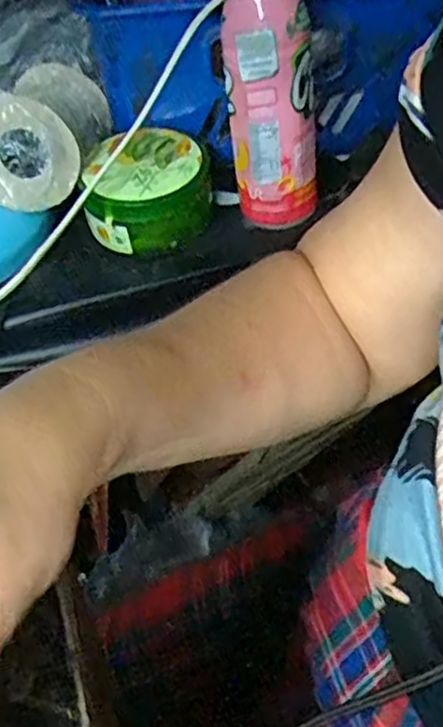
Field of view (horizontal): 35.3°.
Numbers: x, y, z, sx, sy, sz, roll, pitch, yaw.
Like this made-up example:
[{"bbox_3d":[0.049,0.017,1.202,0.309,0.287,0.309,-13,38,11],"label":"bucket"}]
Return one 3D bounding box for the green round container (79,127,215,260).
[{"bbox_3d":[-0.059,-0.136,0.559,0.098,0.073,0.085,-9,42,-3],"label":"green round container"}]

